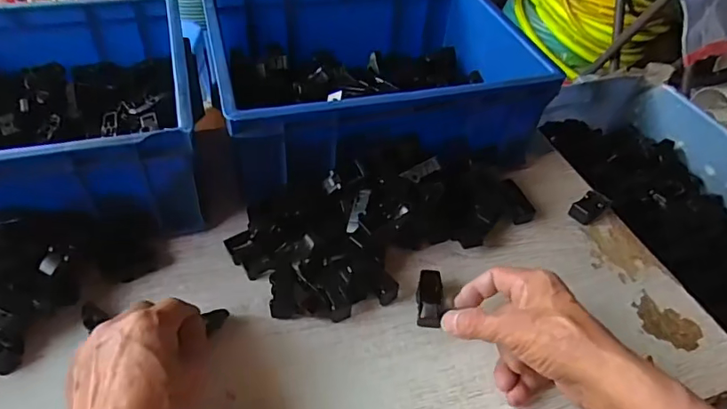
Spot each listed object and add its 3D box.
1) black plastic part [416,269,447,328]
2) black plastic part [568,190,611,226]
[{"bbox_3d":[0.060,0.085,0.459,0.022,0.012,0.051,5,67,-1],"label":"black plastic part"},{"bbox_3d":[0.243,0.002,0.544,0.043,0.017,0.024,-28,55,-28],"label":"black plastic part"}]

